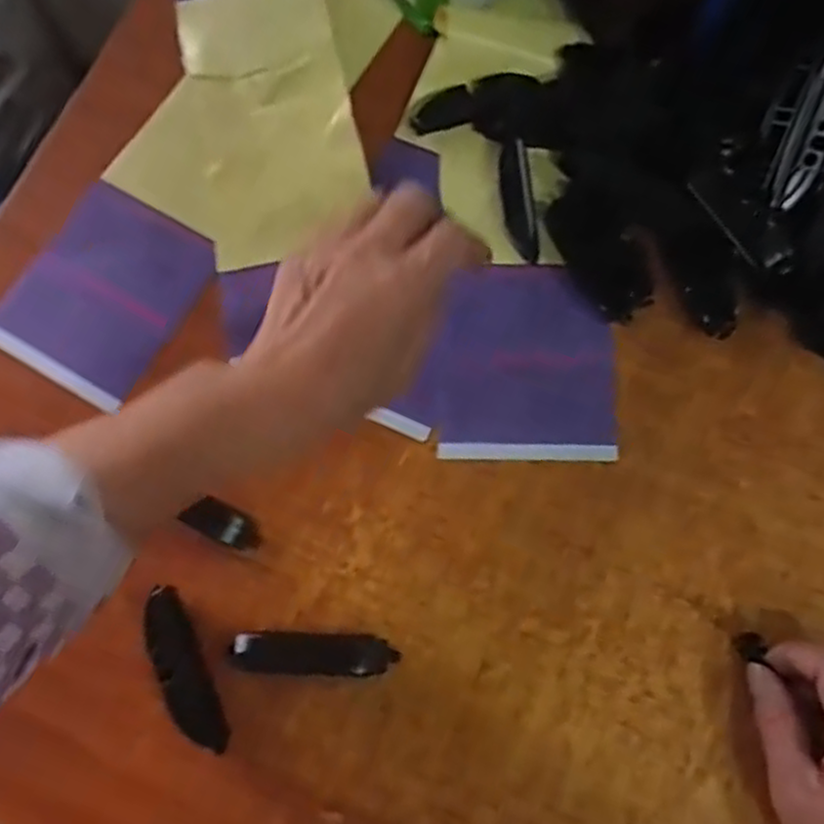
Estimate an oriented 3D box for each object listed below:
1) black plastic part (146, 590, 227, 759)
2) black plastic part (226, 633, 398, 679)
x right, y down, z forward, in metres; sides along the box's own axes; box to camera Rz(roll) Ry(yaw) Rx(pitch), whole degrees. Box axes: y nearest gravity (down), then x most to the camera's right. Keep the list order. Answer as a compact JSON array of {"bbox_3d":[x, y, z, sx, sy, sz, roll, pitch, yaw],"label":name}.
[{"bbox_3d":[-0.110,0.125,0.357,0.020,0.018,0.079,-25,74,-7],"label":"black plastic part"},{"bbox_3d":[-0.048,0.120,0.365,0.080,0.008,0.020,1,72,1],"label":"black plastic part"}]

